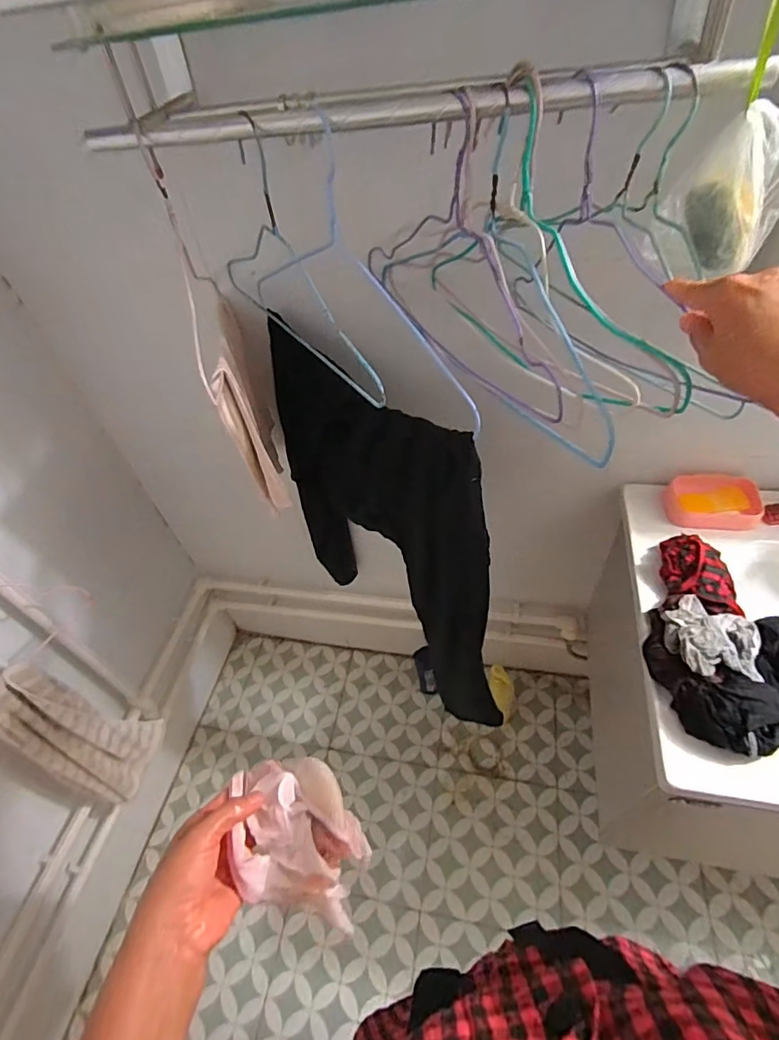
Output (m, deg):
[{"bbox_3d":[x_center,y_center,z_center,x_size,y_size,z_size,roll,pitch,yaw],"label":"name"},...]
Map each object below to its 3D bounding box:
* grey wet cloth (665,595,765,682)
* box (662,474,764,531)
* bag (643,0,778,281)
[{"bbox_3d":[0.404,0.142,0.623,0.104,0.040,0.116,14,54,17],"label":"grey wet cloth"},{"bbox_3d":[0.507,-0.028,0.781,0.135,0.036,0.094,5,52,10],"label":"box"},{"bbox_3d":[0.262,-0.290,0.374,0.049,0.214,0.086,-21,52,-11],"label":"bag"}]

